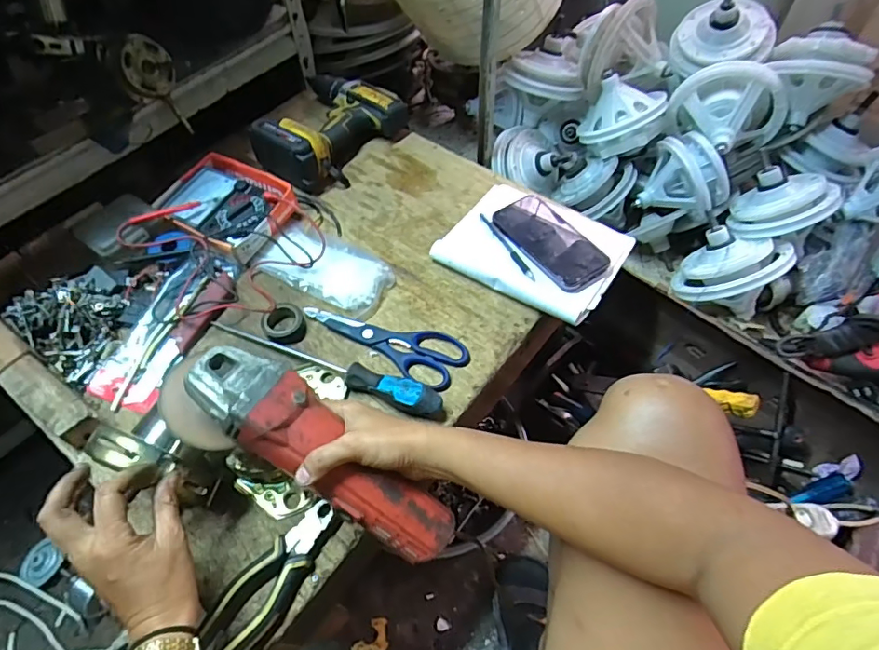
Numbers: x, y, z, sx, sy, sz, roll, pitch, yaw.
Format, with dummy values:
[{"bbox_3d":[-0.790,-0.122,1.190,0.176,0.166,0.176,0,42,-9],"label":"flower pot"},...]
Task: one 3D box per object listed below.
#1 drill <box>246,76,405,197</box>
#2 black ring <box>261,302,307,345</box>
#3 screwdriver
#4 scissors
[{"bbox_3d":[-0.194,-0.321,0.817,0.199,0.075,0.225,29,61,19],"label":"drill"},{"bbox_3d":[-0.191,-0.002,0.635,0.050,0.022,0.049,0,56,1],"label":"black ring"},{"bbox_3d":[-0.134,0.040,0.597,0.300,0.028,0.033,22,59,15],"label":"screwdriver"},{"bbox_3d":[-0.067,0.015,0.632,0.205,0.009,0.067,22,59,15],"label":"scissors"}]

